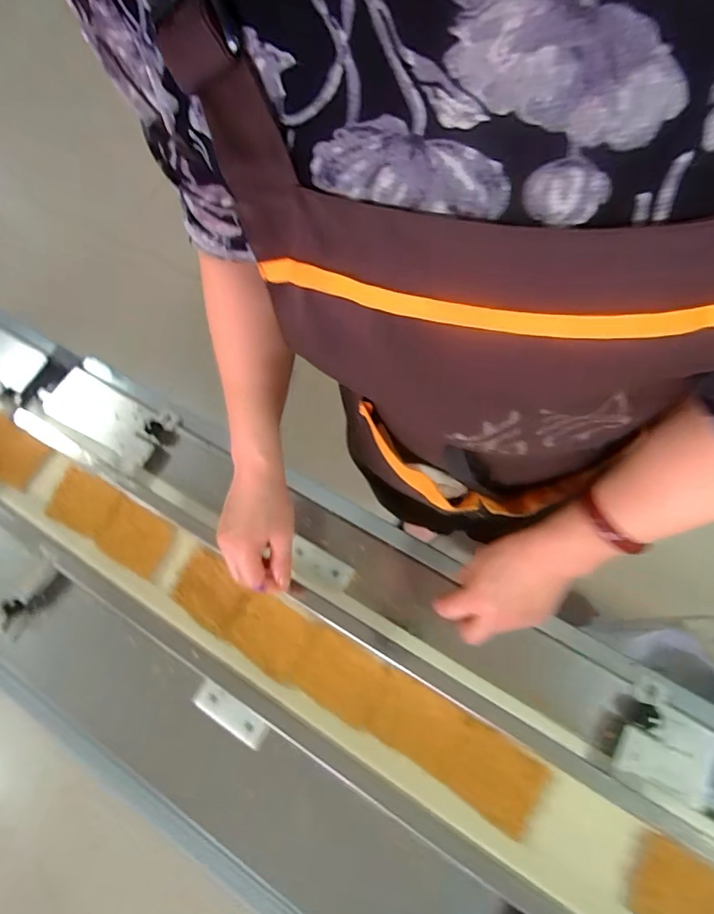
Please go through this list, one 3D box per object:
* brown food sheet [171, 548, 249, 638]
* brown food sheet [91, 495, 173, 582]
[{"bbox_3d":[-0.170,0.156,0.573,0.088,0.004,0.066,30,66,18],"label":"brown food sheet"},{"bbox_3d":[-0.272,0.099,0.604,0.096,0.004,0.066,26,76,15],"label":"brown food sheet"}]

